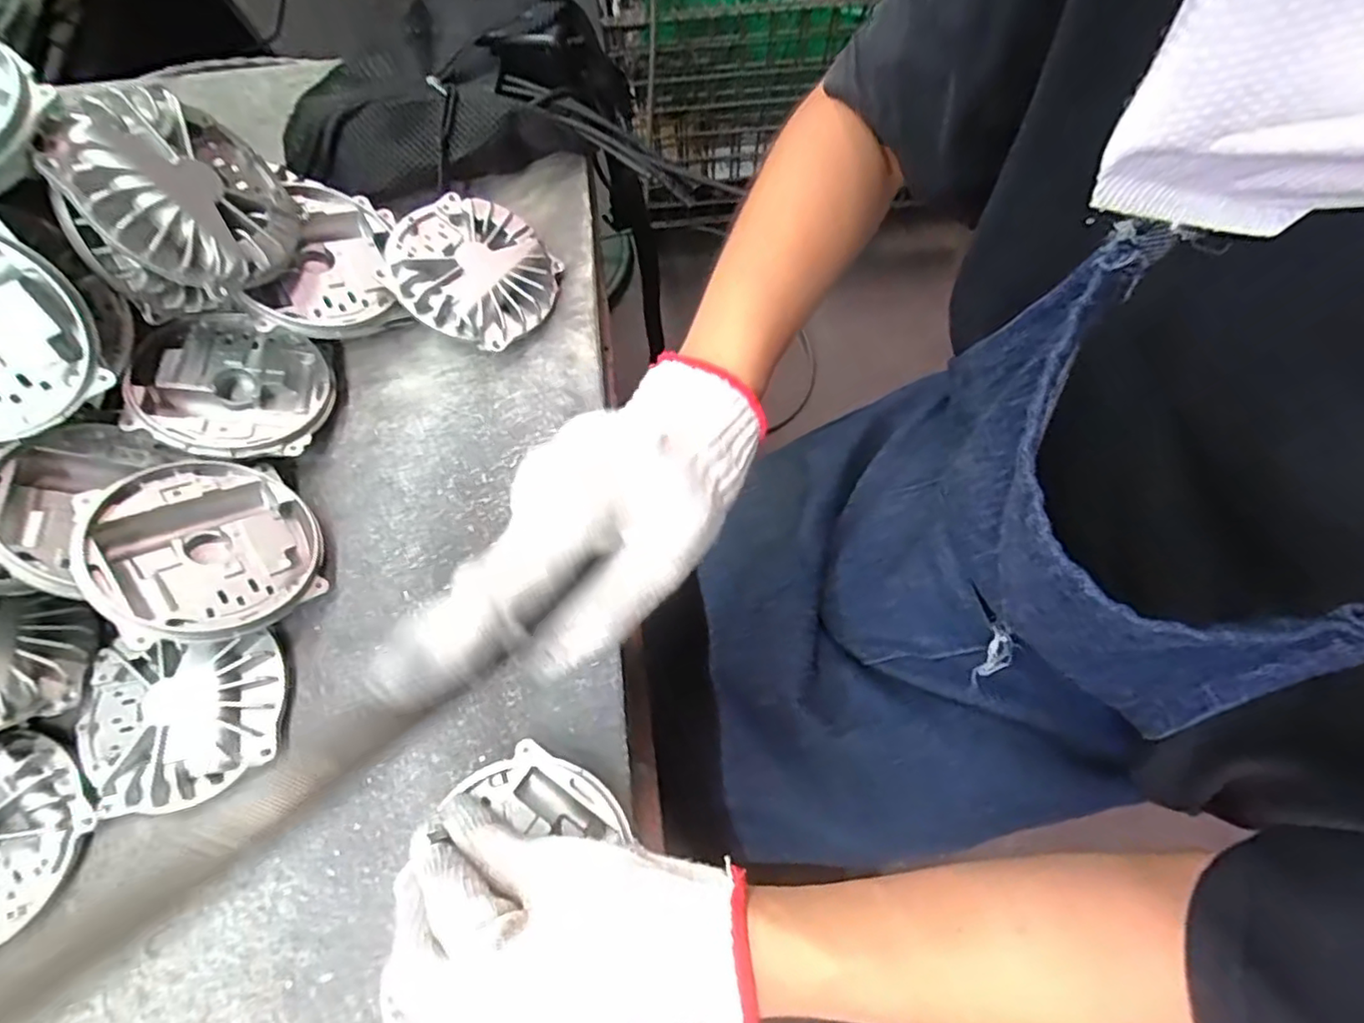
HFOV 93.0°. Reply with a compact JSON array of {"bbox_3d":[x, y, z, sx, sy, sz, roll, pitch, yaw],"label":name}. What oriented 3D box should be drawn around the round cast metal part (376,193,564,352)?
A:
[{"bbox_3d":[-0.144,-0.165,0.447,0.105,0.028,0.105,6,68,-15],"label":"round cast metal part"}]

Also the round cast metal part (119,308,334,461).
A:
[{"bbox_3d":[-0.285,-0.076,0.415,0.103,0.029,0.103,14,54,-20],"label":"round cast metal part"}]

